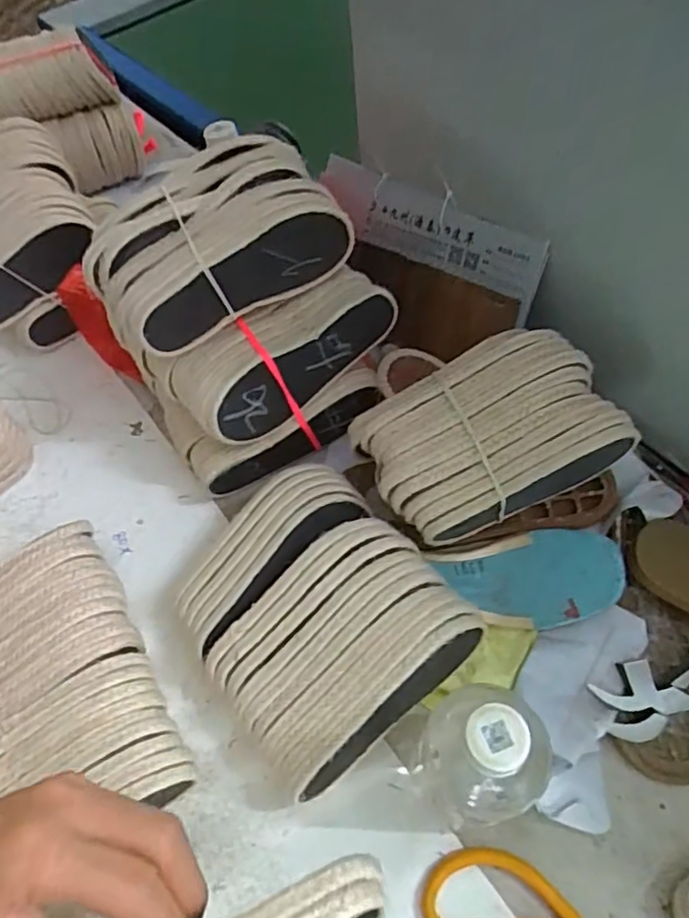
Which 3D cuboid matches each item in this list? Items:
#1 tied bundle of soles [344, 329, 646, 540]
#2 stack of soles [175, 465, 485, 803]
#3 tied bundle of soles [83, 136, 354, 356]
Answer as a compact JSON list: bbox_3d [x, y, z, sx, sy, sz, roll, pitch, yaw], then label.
[{"bbox_3d":[0.106,-0.017,0.471,0.177,0.082,0.122,-29,76,15],"label":"tied bundle of soles"},{"bbox_3d":[-0.023,0.115,0.465,0.161,0.087,0.189,-35,63,-16],"label":"stack of soles"},{"bbox_3d":[-0.102,-0.165,0.479,0.186,0.077,0.108,-25,60,-11],"label":"tied bundle of soles"}]

